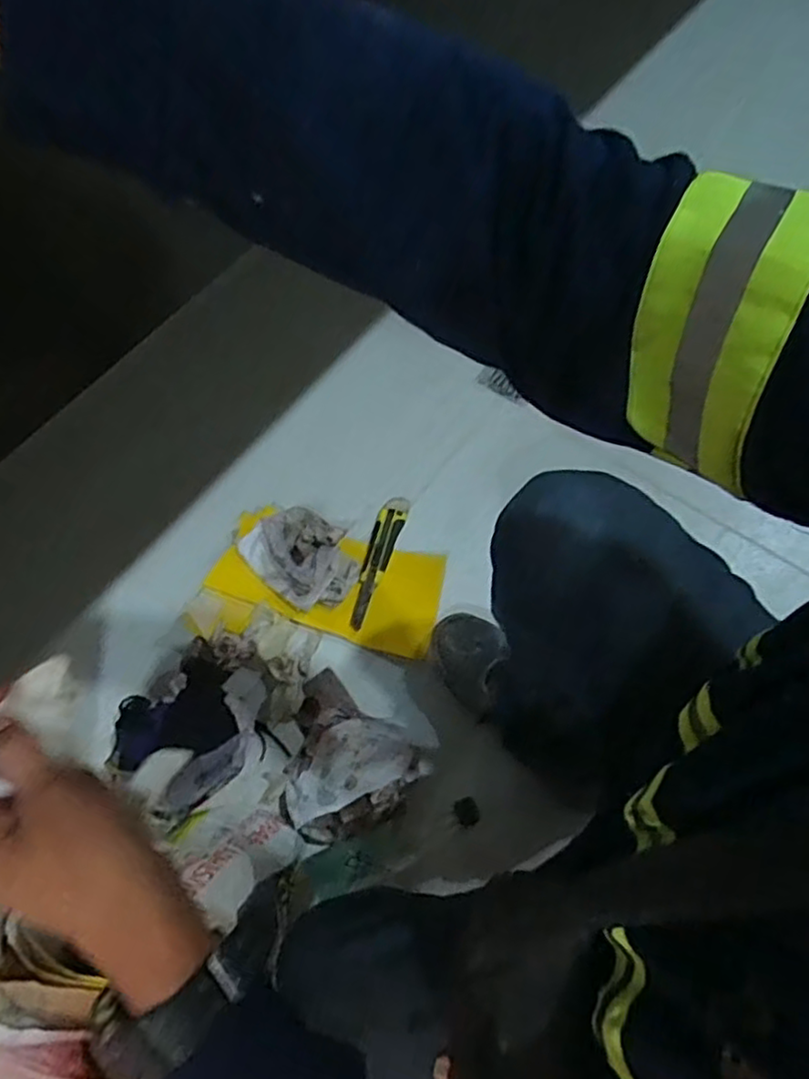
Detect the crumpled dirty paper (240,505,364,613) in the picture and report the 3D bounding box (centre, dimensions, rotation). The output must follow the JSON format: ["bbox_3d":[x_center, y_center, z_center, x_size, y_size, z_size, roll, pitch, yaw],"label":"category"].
[{"bbox_3d":[-0.147,0.025,0.994,0.156,0.063,0.127,38,69,17],"label":"crumpled dirty paper"}]

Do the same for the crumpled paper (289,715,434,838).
[{"bbox_3d":[-0.069,0.287,0.866,0.179,0.061,0.153,-21,65,-10],"label":"crumpled paper"}]

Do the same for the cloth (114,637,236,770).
[{"bbox_3d":[-0.297,0.212,0.888,0.148,0.090,0.169,-13,64,-7],"label":"cloth"}]

